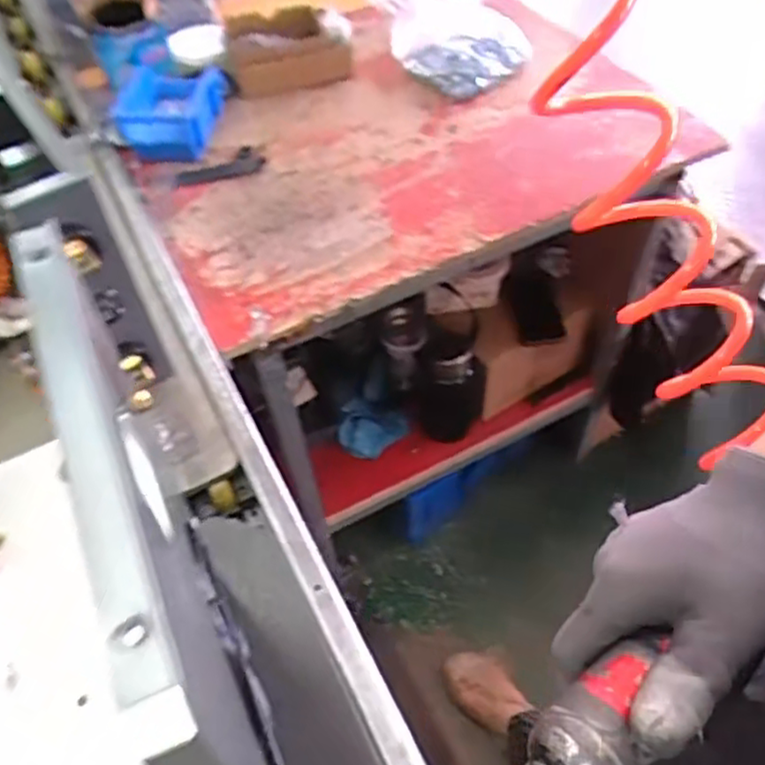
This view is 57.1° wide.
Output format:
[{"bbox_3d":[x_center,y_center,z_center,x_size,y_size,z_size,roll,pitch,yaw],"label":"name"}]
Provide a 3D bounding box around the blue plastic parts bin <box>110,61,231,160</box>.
[{"bbox_3d":[-0.279,-0.362,0.927,0.116,0.068,0.122,4,53,6],"label":"blue plastic parts bin"}]

